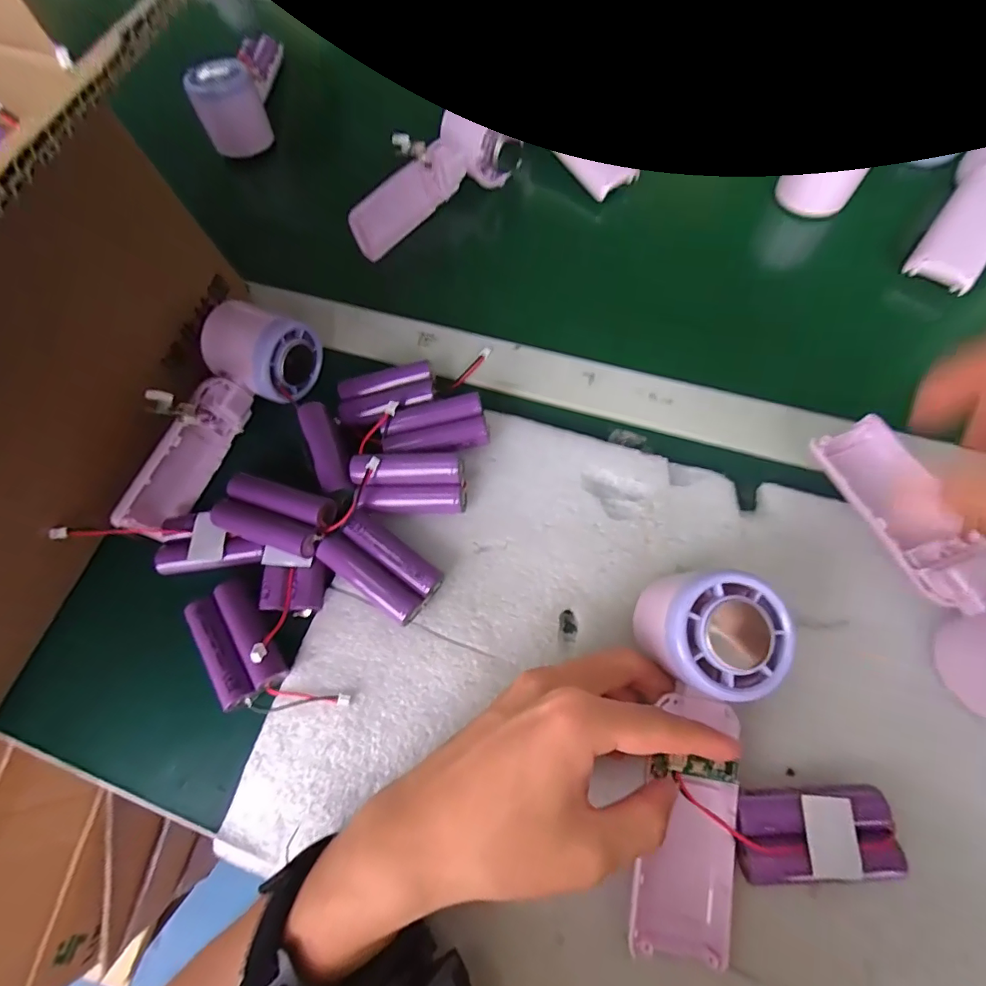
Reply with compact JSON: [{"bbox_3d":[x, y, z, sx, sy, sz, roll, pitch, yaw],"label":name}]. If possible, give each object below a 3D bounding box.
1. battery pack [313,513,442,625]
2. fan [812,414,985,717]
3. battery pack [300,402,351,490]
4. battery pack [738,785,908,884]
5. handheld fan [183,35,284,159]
[{"bbox_3d":[-0.064,0.042,0.278,0.065,0.023,0.035,34,74,15],"label":"battery pack"},{"bbox_3d":[0.232,0.029,0.245,0.055,0.060,0.161,-16,68,-3],"label":"fan"},{"bbox_3d":[-0.103,-0.025,0.301,0.015,0.021,0.062,-21,68,-5],"label":"battery pack"},{"bbox_3d":[0.144,0.153,0.221,0.067,0.020,0.033,-4,68,1],"label":"battery pack"},{"bbox_3d":[-0.243,-0.400,0.465,0.052,0.059,0.162,-8,68,4],"label":"handheld fan"}]

